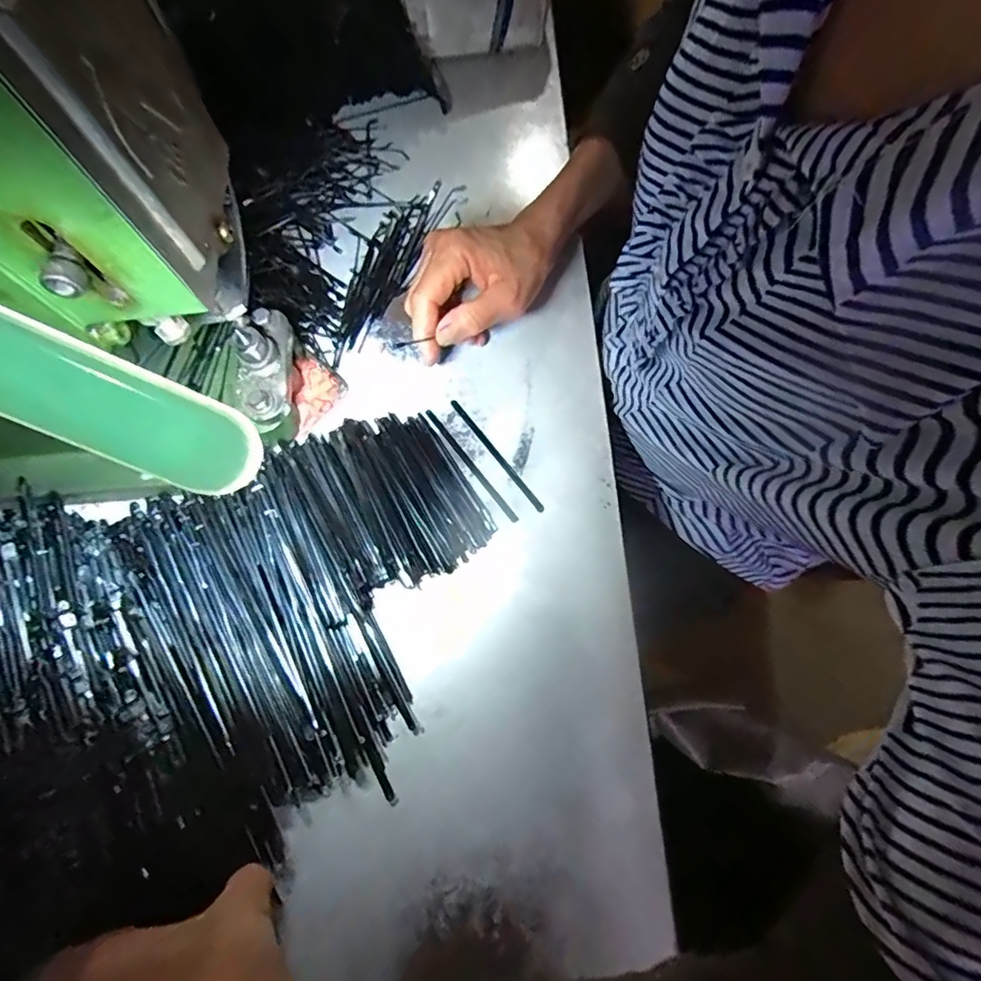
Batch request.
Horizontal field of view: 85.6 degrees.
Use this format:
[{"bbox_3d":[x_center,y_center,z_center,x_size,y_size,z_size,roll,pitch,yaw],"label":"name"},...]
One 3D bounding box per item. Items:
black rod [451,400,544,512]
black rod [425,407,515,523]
[{"bbox_3d":[0.004,-0.025,0.364,0.005,0.004,0.100,-36,77,-9],"label":"black rod"},{"bbox_3d":[-0.014,-0.018,0.362,0.005,0.004,0.100,-36,77,-9],"label":"black rod"}]

